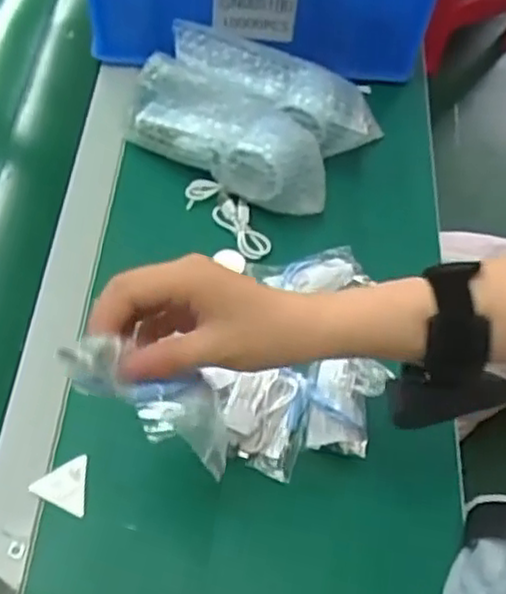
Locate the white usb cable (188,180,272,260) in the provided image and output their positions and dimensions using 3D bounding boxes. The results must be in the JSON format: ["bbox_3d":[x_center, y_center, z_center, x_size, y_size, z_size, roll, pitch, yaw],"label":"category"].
[{"bbox_3d":[-0.019,-0.070,0.629,0.031,0.025,0.099,-36,67,-24],"label":"white usb cable"}]

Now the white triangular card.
[{"bbox_3d":[-0.130,0.130,0.506,0.041,0.005,0.037,24,59,11],"label":"white triangular card"}]

